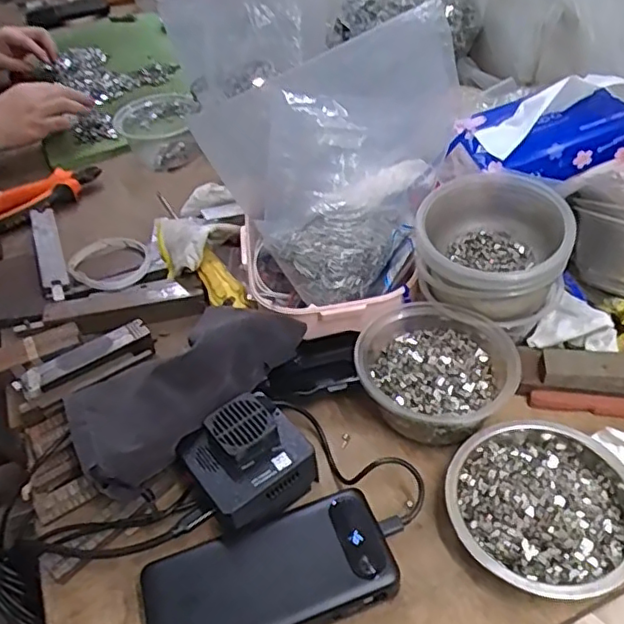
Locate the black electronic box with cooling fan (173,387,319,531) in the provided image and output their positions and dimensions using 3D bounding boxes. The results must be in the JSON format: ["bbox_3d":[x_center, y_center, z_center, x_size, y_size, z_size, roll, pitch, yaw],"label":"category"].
[{"bbox_3d":[-0.046,0.101,0.434,0.078,0.036,0.073,-31,49,-23],"label":"black electronic box with cooling fan"}]

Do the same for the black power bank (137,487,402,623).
[{"bbox_3d":[-0.029,0.173,0.393,0.159,0.031,0.074,-17,45,-10],"label":"black power bank"}]

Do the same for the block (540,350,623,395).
[{"bbox_3d":[0.237,0.048,0.473,0.109,0.019,0.028,4,45,11],"label":"block"}]

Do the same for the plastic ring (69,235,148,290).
[{"bbox_3d":[-0.214,-0.053,0.642,0.077,0.013,0.088,-26,47,-19],"label":"plastic ring"}]

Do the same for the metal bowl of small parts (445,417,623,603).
[{"bbox_3d":[0.157,0.130,0.412,0.119,0.031,0.122,-4,44,4],"label":"metal bowl of small parts"}]

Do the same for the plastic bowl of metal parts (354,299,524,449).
[{"bbox_3d":[0.096,0.048,0.473,0.118,0.049,0.107,18,49,24],"label":"plastic bowl of metal parts"}]

